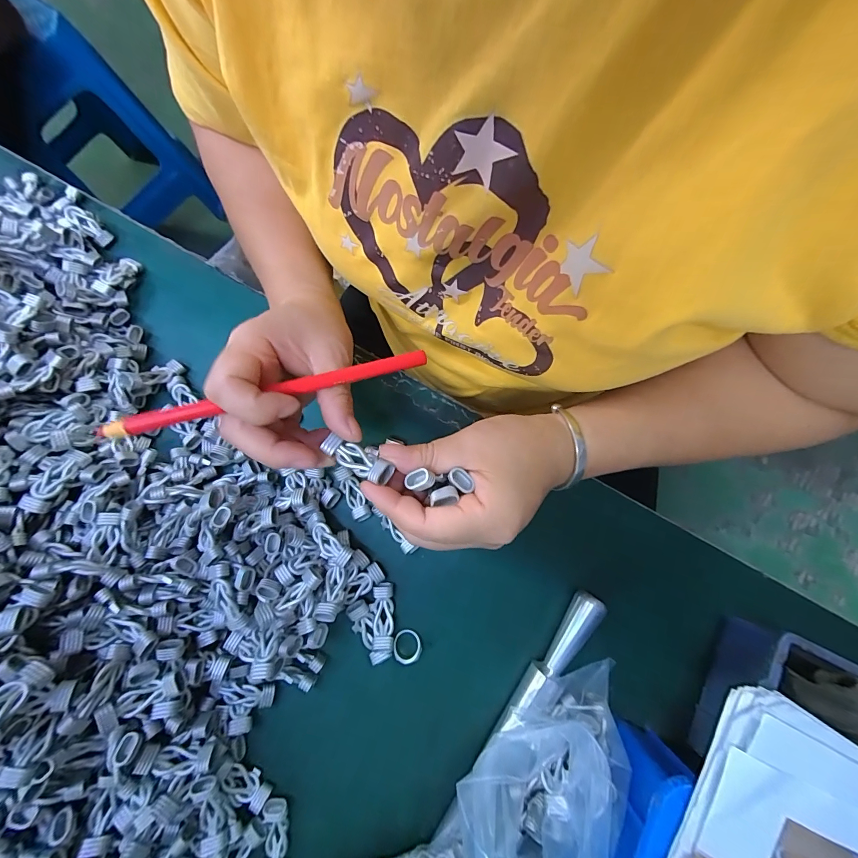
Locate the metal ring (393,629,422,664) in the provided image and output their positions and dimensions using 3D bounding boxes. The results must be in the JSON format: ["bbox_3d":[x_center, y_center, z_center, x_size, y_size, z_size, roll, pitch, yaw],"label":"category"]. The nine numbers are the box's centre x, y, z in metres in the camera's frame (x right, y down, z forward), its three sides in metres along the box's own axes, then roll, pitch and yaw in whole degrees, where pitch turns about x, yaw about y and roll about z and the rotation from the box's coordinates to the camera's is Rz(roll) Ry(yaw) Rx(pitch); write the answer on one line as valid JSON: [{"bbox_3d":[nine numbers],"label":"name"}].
[{"bbox_3d":[-0.016,0.157,0.265,0.020,0.005,0.021,0,79,1],"label":"metal ring"}]

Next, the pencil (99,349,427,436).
[{"bbox_3d":[-0.080,-0.021,0.201,0.166,0.009,0.008,-16,75,-17],"label":"pencil"}]

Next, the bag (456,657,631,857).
[{"bbox_3d":[0.068,0.207,0.214,0.070,0.076,0.142,34,81,8],"label":"bag"}]

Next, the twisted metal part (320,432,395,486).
[{"bbox_3d":[-0.041,0.018,0.210,0.042,0.010,0.014,27,77,16],"label":"twisted metal part"}]

